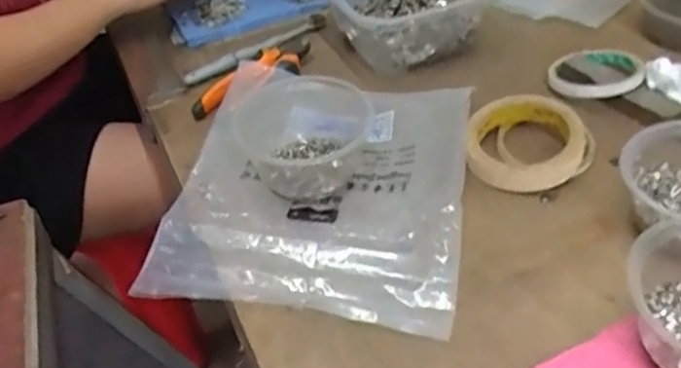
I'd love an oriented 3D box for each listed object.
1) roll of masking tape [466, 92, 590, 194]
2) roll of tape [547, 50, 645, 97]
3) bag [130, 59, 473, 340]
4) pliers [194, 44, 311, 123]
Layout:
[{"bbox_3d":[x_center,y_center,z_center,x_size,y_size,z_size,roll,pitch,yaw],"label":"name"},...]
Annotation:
[{"bbox_3d":[0.161,-0.039,0.560,0.097,0.030,0.097,-4,43,3],"label":"roll of masking tape"},{"bbox_3d":[0.249,-0.109,0.635,0.087,0.020,0.087,-4,43,3],"label":"roll of tape"},{"bbox_3d":[-0.017,-0.007,0.548,0.235,0.034,0.261,4,44,12],"label":"bag"},{"bbox_3d":[-0.090,-0.113,0.664,0.142,0.018,0.048,-35,51,-29],"label":"pliers"}]

